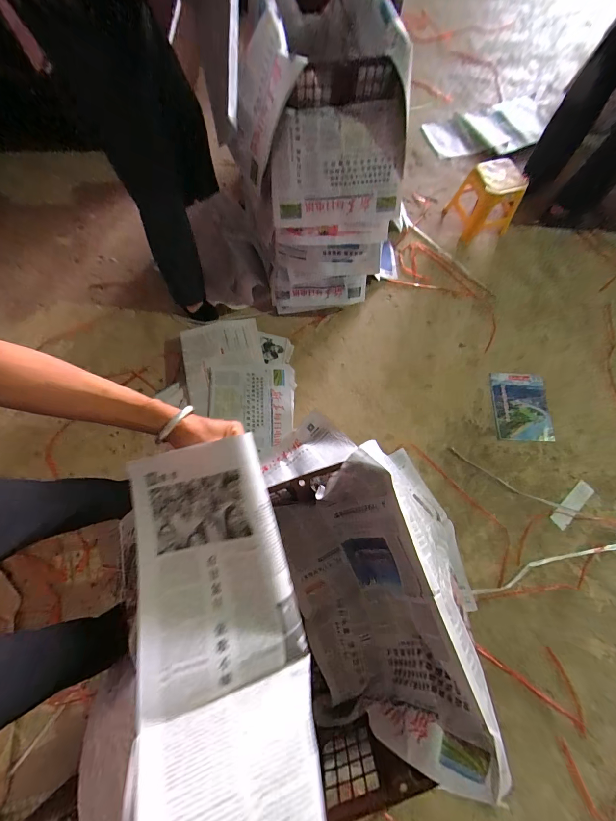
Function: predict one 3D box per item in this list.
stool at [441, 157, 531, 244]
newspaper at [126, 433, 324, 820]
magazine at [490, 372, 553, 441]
[{"bbox_3d":[0.778,-0.910,1.396,0.226,0.224,0.198,-20,72,-8],"label":"stool"},{"bbox_3d":[-0.084,0.274,0.305,0.165,0.117,0.482,-14,57,-6],"label":"newspaper"},{"bbox_3d":[0.790,-0.016,1.202,0.198,0.011,0.260,1,74,1],"label":"magazine"}]

